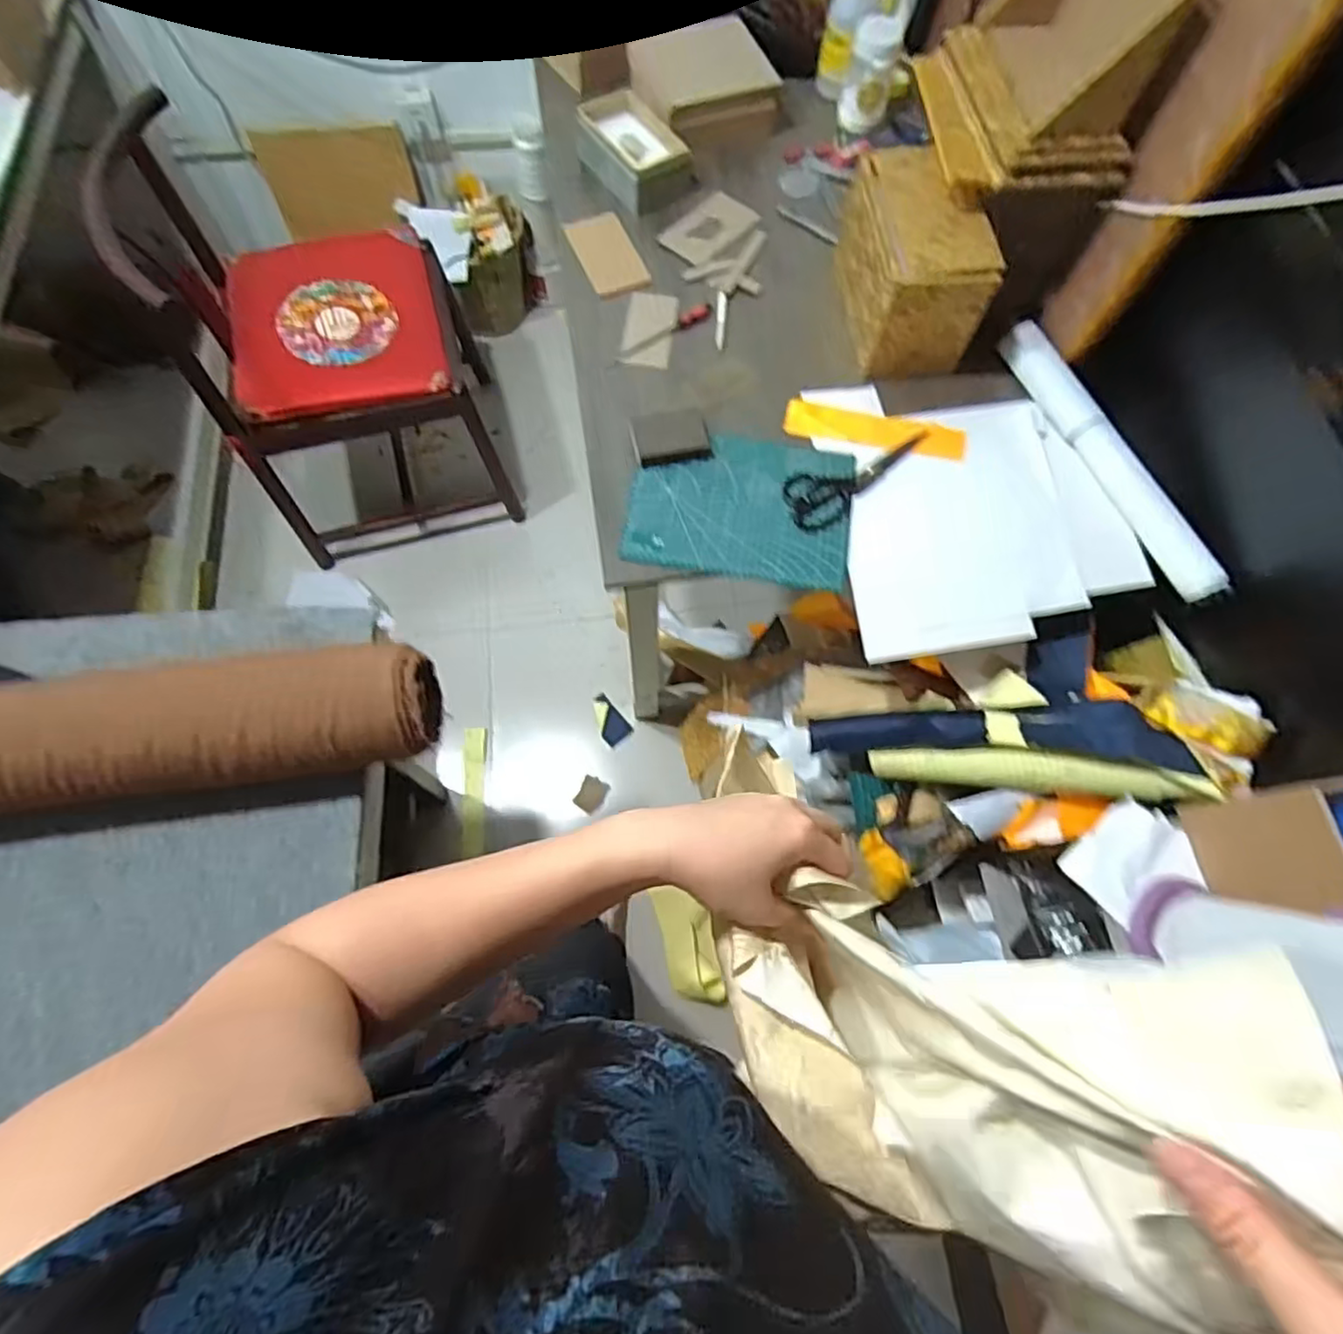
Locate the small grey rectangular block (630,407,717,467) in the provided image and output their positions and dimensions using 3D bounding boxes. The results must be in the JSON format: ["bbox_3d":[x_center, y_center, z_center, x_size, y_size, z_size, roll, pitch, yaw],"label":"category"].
[{"bbox_3d":[0.001,-0.314,0.924,0.102,0.026,0.068,-11,70,-5],"label":"small grey rectangular block"}]

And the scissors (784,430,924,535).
[{"bbox_3d":[0.258,-0.259,0.922,0.224,0.014,0.086,-26,72,-10],"label":"scissors"}]

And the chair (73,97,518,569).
[{"bbox_3d":[-0.666,-0.630,1.389,0.486,0.765,0.467,-15,71,-6],"label":"chair"}]

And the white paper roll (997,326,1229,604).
[{"bbox_3d":[0.594,-0.294,0.923,0.053,0.038,0.457,-20,71,-8],"label":"white paper roll"}]

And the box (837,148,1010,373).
[{"bbox_3d":[0.334,-0.561,0.944,0.142,0.168,0.241,-7,70,-3],"label":"box"}]

